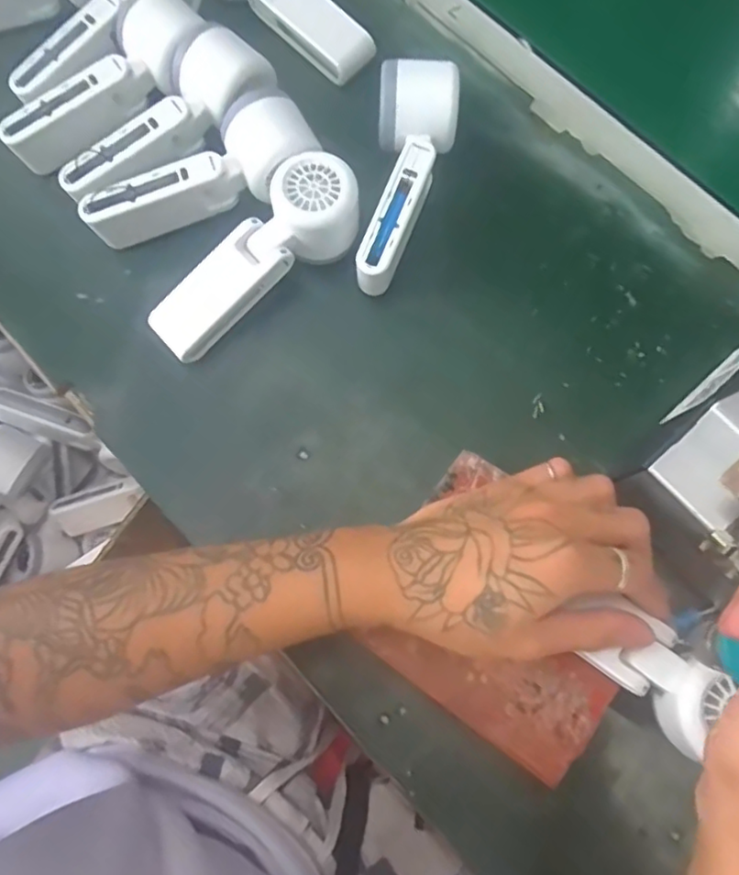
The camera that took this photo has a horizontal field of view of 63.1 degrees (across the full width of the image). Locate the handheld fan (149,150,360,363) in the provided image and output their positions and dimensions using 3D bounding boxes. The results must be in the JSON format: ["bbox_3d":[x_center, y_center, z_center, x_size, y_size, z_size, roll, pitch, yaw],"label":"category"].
[{"bbox_3d":[-0.078,-0.120,0.408,0.163,0.059,0.058,-36,80,-9],"label":"handheld fan"}]

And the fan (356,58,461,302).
[{"bbox_3d":[0.026,-0.178,0.413,0.058,0.048,0.153,7,77,1],"label":"fan"}]

